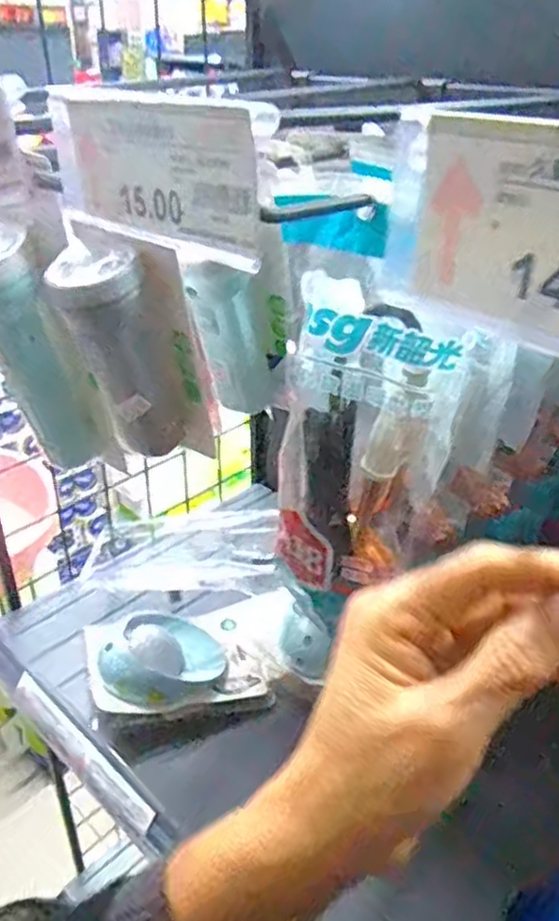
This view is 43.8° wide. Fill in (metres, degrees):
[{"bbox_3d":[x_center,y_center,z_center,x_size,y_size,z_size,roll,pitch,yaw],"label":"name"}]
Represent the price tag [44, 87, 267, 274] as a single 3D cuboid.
[{"bbox_3d":[-0.041,-0.090,0.216,0.007,0.042,0.099,-27,41,-37],"label":"price tag"}]

